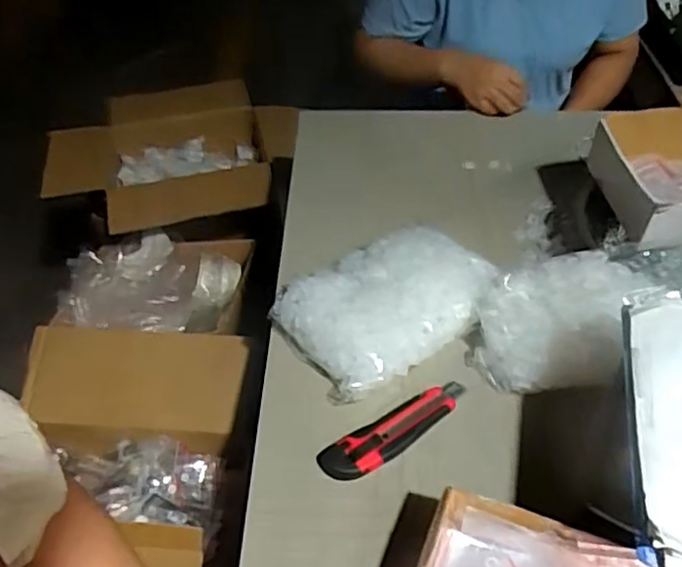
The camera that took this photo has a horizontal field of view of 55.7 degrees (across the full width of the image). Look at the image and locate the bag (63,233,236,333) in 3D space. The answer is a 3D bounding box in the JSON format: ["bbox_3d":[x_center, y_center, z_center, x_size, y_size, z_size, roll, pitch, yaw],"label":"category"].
[{"bbox_3d":[-0.335,-0.004,1.163,0.294,0.078,0.187,-3,45,-1],"label":"bag"}]

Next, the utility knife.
[{"bbox_3d":[0.055,0.136,0.604,0.157,0.019,0.042,-24,49,-21],"label":"utility knife"}]

